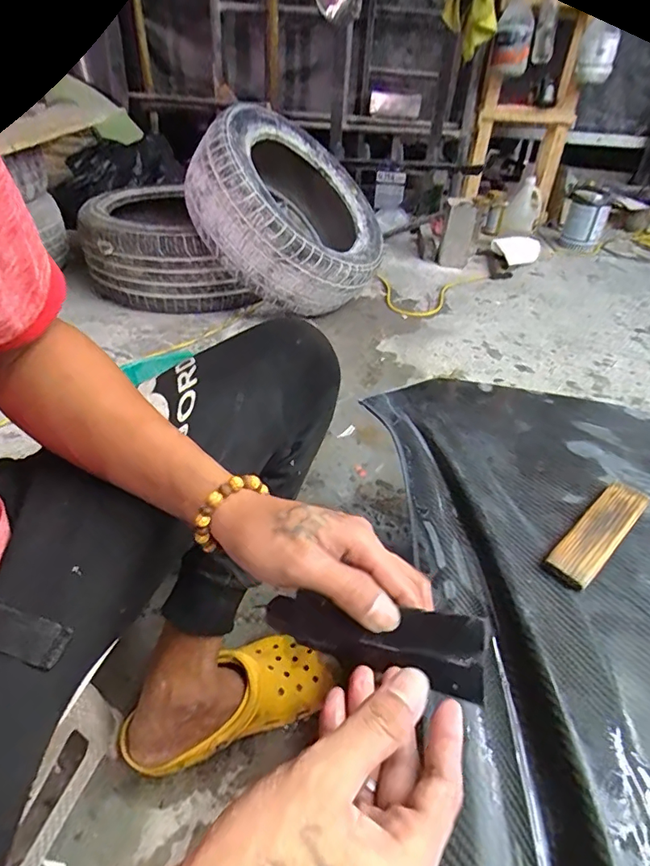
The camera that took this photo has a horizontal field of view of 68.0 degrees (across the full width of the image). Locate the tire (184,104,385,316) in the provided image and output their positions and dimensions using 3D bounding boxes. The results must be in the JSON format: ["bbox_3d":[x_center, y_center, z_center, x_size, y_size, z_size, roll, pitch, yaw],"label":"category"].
[{"bbox_3d":[-0.102,-0.670,1.470,0.578,0.227,0.613,41,43,-17],"label":"tire"}]

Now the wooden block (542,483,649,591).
[{"bbox_3d":[0.256,0.093,0.451,0.152,0.016,0.039,-29,46,-34],"label":"wooden block"}]

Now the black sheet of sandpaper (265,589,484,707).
[{"bbox_3d":[0.024,0.125,0.295,0.139,0.038,0.028,1,33,28],"label":"black sheet of sandpaper"}]

